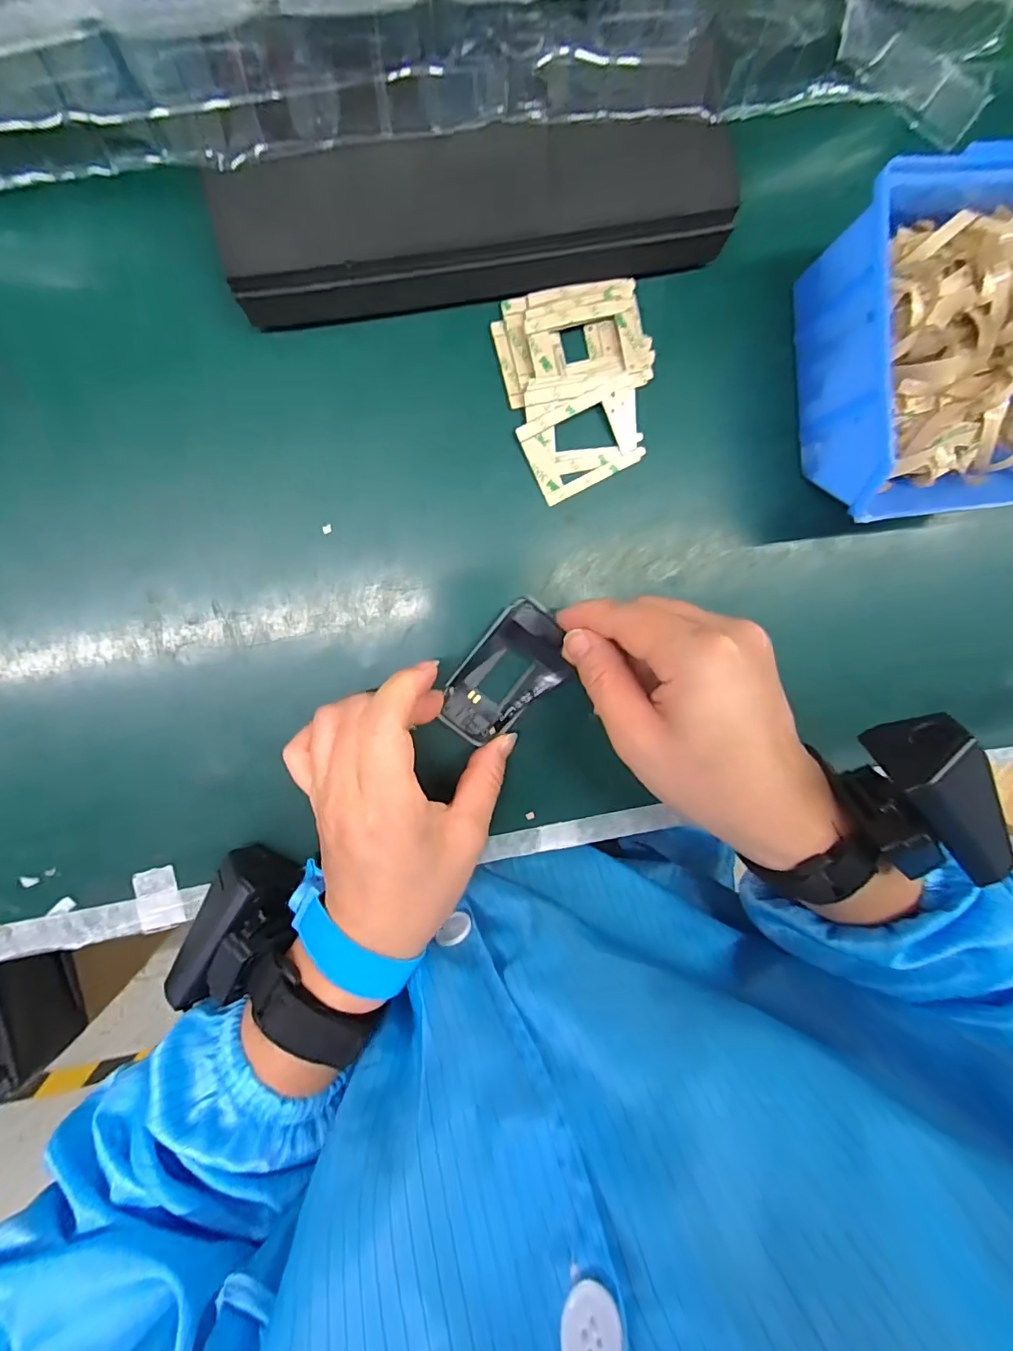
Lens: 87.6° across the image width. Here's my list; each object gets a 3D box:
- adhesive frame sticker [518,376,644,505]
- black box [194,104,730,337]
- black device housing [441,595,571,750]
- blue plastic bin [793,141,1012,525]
[{"bbox_3d":[0.037,-0.114,0.260,0.055,0.004,0.039,-27,105,-1],"label":"adhesive frame sticker"},{"bbox_3d":[-0.010,-0.195,0.230,0.211,0.036,0.057,-12,98,-5],"label":"black box"},{"bbox_3d":[-0.002,0.000,0.265,0.073,0.014,0.042,-44,99,0],"label":"black device housing"},{"bbox_3d":[0.204,-0.142,0.243,0.123,0.065,0.131,-9,98,-5],"label":"blue plastic bin"}]

